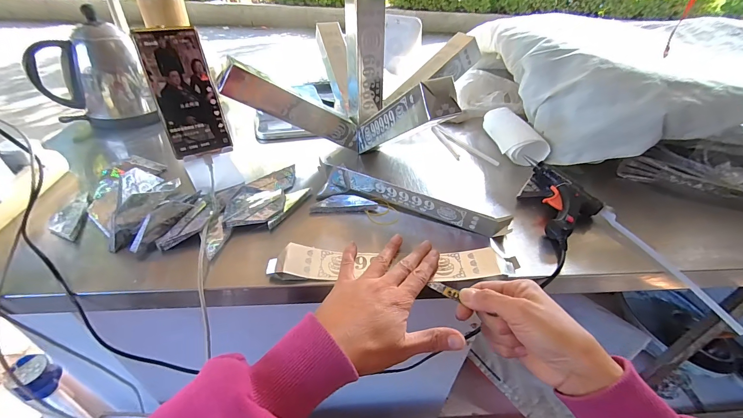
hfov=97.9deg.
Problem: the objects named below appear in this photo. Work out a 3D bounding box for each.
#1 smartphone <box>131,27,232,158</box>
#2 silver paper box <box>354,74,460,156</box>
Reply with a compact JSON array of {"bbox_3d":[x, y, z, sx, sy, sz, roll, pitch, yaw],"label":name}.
[{"bbox_3d":[-0.237,-0.147,0.417,0.072,0.151,0.004,-20,20,-28],"label":"smartphone"},{"bbox_3d":[0.027,-0.109,0.431,0.047,0.048,0.222,-19,5,-25],"label":"silver paper box"}]

